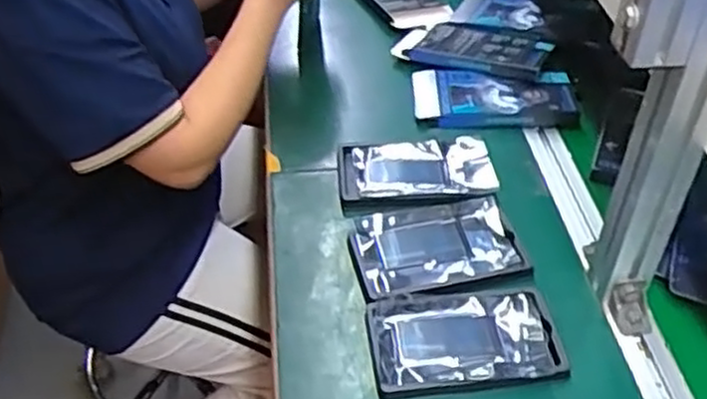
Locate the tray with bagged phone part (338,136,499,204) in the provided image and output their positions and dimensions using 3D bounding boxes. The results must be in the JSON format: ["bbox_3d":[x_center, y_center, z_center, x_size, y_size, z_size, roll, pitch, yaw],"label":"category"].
[{"bbox_3d":[0.067,-0.030,0.800,0.163,0.014,0.103,-1,44,-1],"label":"tray with bagged phone part"}]

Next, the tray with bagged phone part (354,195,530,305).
[{"bbox_3d":[0.080,0.046,0.722,0.157,0.017,0.103,-8,44,-7],"label":"tray with bagged phone part"}]

